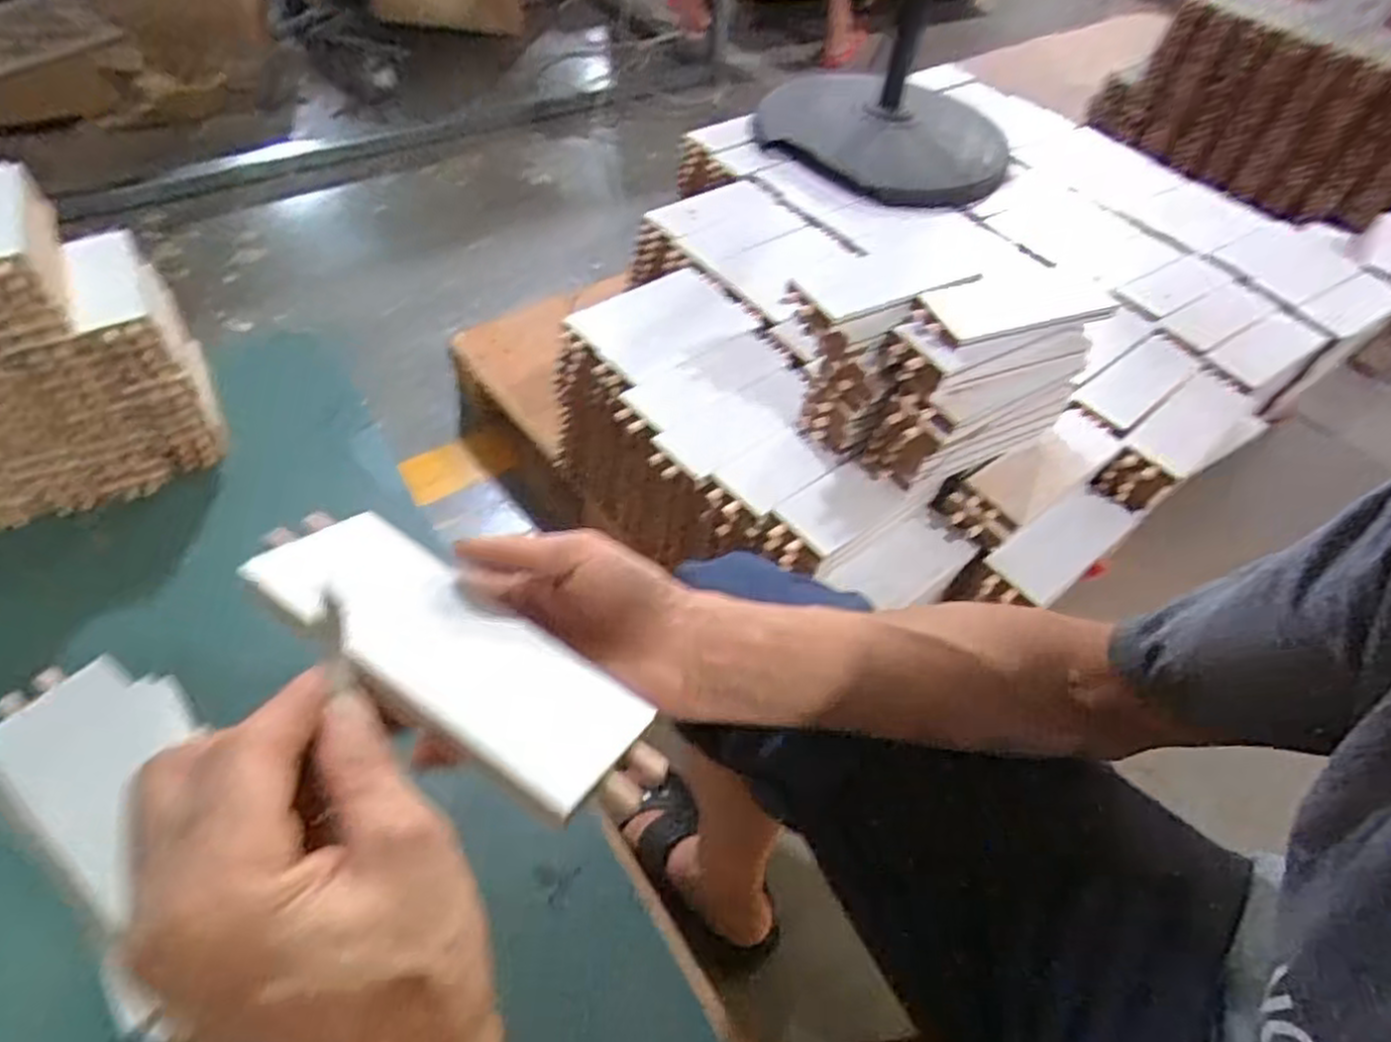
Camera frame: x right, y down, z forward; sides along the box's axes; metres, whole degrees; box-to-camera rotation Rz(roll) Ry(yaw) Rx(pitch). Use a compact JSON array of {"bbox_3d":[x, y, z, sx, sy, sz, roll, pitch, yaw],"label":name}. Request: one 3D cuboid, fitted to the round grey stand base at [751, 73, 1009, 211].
[{"bbox_3d":[0.287,-0.584,1.144,0.350,0.059,0.319,3,51,-4],"label":"round grey stand base"}]

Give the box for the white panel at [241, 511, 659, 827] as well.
[{"bbox_3d":[-0.104,0.053,0.326,0.173,0.007,0.072,32,33,16],"label":"white panel"}]

